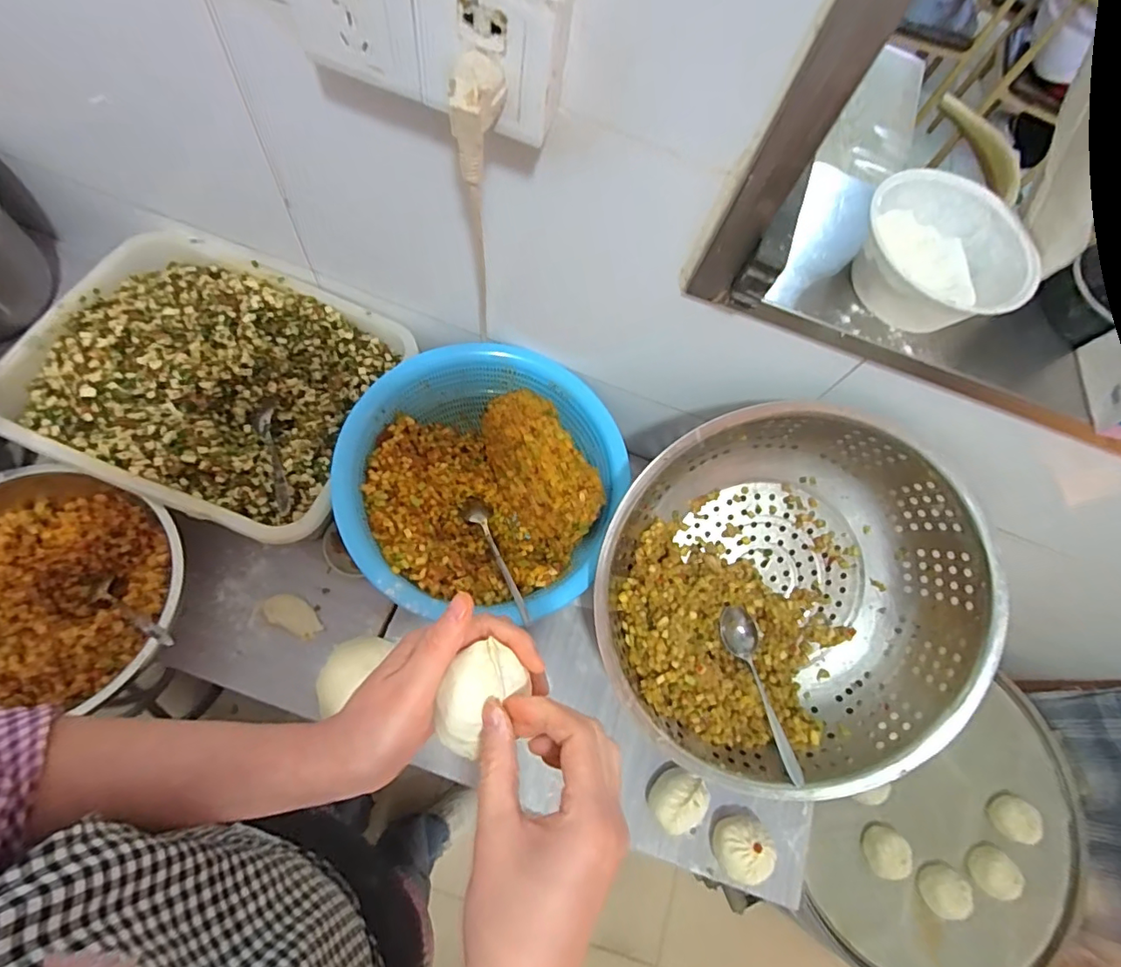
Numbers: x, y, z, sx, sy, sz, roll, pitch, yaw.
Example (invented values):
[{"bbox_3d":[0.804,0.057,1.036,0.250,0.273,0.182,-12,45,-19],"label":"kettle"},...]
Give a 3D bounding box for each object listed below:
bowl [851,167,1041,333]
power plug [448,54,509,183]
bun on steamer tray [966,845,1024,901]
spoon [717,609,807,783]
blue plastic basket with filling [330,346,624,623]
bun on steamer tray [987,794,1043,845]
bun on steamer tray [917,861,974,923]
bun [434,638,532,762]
[{"bbox_3d":[0.329,-0.195,0.467,0.135,0.074,0.126,1,62,-1],"label":"bowl"},{"bbox_3d":[-0.052,-0.231,0.344,0.026,0.066,0.033,27,65,12],"label":"power plug"},{"bbox_3d":[0.701,0.628,0.865,0.067,0.040,0.073,1,62,-1],"label":"bun on steamer tray"},{"bbox_3d":[0.231,0.232,0.606,0.037,0.034,0.187,-13,64,-9],"label":"spoon"},{"bbox_3d":[-0.085,-0.001,0.632,0.309,0.142,0.303,3,62,0],"label":"blue plastic basket with filling"},{"bbox_3d":[0.764,0.562,0.894,0.068,0.046,0.072,1,62,-1],"label":"bun on steamer tray"},{"bbox_3d":[0.605,0.638,0.835,0.076,0.041,0.072,1,62,-1],"label":"bun on steamer tray"},{"bbox_3d":[-0.048,0.121,0.306,0.037,0.034,0.058,39,68,17],"label":"bun"}]

